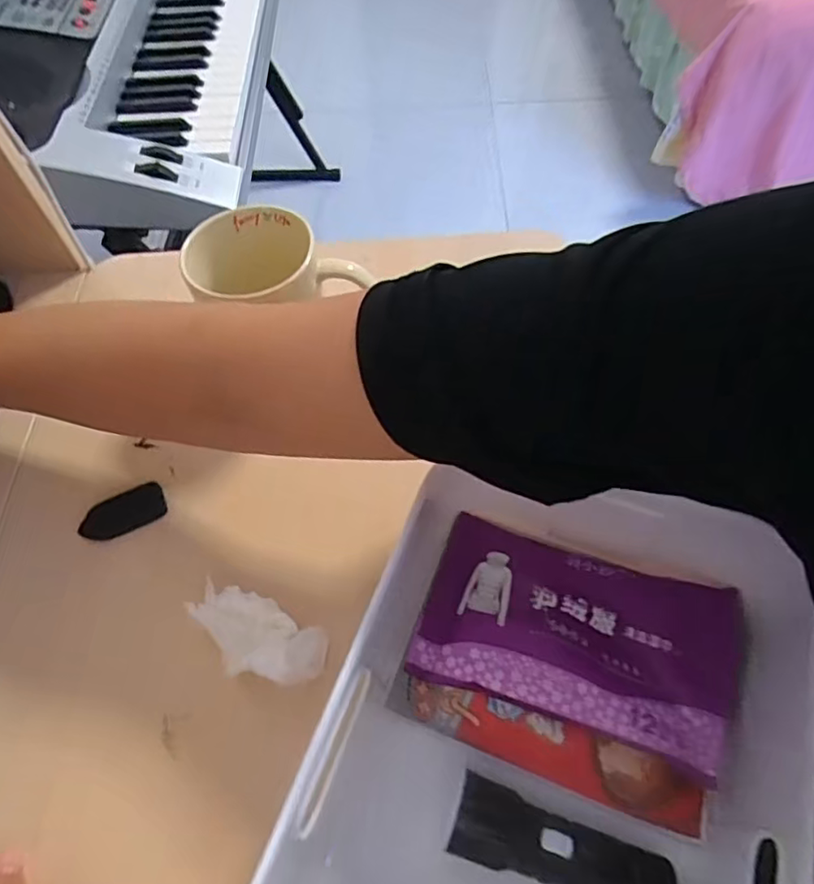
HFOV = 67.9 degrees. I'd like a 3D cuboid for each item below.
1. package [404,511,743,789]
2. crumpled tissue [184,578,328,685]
[{"bbox_3d":[0.084,0.099,0.310,0.148,0.025,0.085,18,61,11],"label":"package"},{"bbox_3d":[-0.077,0.104,0.319,0.082,0.035,0.042,27,63,16],"label":"crumpled tissue"}]

